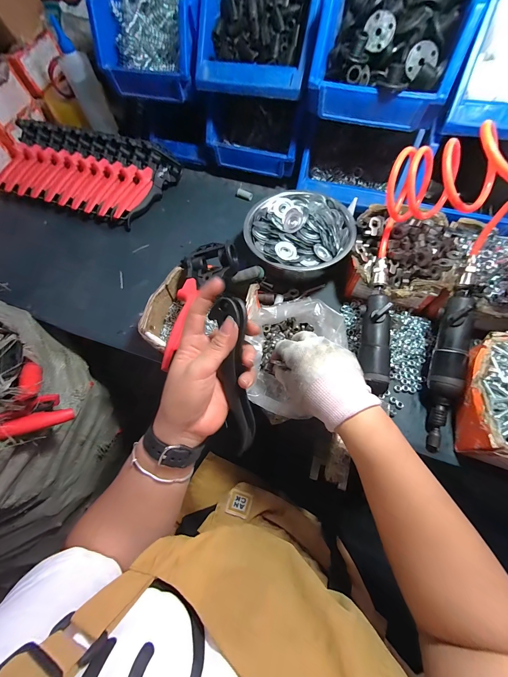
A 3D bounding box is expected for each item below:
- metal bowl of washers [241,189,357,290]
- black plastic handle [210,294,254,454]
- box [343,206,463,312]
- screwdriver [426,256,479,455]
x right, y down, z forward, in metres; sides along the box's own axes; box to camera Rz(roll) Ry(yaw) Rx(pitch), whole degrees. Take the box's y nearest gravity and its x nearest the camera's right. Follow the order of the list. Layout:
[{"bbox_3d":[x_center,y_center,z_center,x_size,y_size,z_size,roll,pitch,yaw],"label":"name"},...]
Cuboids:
[{"bbox_3d":[0.073,-0.179,0.468,0.185,0.088,0.180,-1,65,2],"label":"metal bowl of washers"},{"bbox_3d":[-0.020,0.040,0.270,0.033,0.026,0.163,-5,97,0],"label":"black plastic handle"},{"bbox_3d":[0.240,-0.137,0.436,0.155,0.080,0.179,14,66,8],"label":"box"},{"bbox_3d":[0.271,0.018,0.353,0.035,0.037,0.269,14,87,8],"label":"screwdriver"}]

